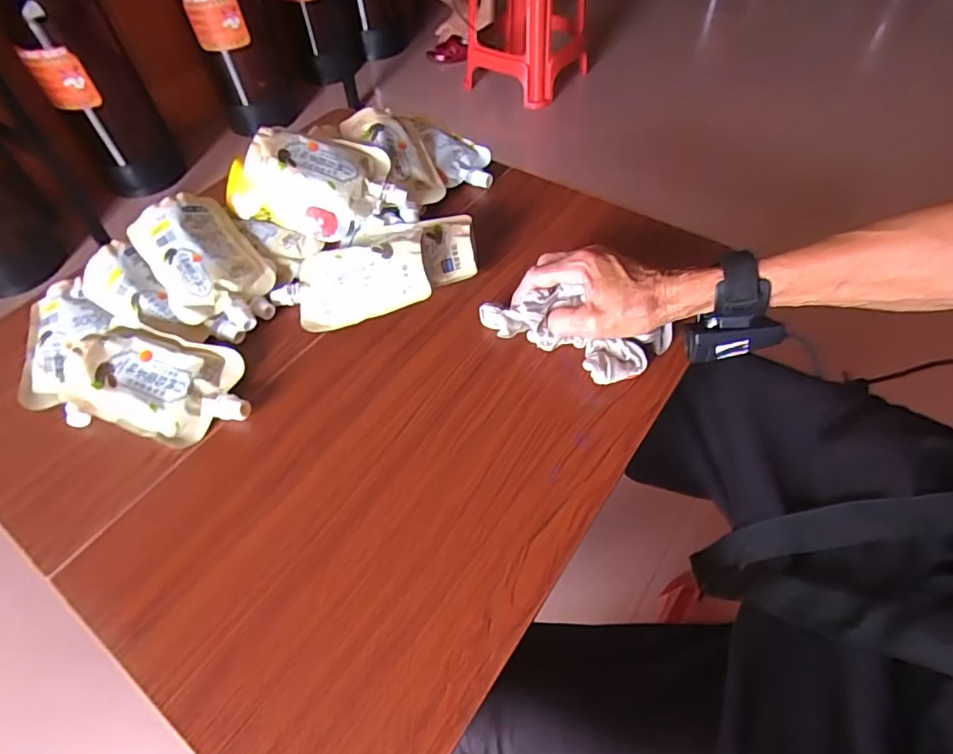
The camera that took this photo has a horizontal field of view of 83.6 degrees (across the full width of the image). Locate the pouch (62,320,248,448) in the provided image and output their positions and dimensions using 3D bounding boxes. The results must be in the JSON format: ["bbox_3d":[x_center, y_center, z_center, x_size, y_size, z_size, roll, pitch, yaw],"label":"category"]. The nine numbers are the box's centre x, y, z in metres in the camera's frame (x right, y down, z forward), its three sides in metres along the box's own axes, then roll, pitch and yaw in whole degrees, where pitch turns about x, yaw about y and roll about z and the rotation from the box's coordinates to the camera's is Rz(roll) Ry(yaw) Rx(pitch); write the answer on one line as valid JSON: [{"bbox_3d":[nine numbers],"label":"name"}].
[{"bbox_3d":[-0.259,0.002,0.440,0.149,0.036,0.089,14,56,12],"label":"pouch"}]

